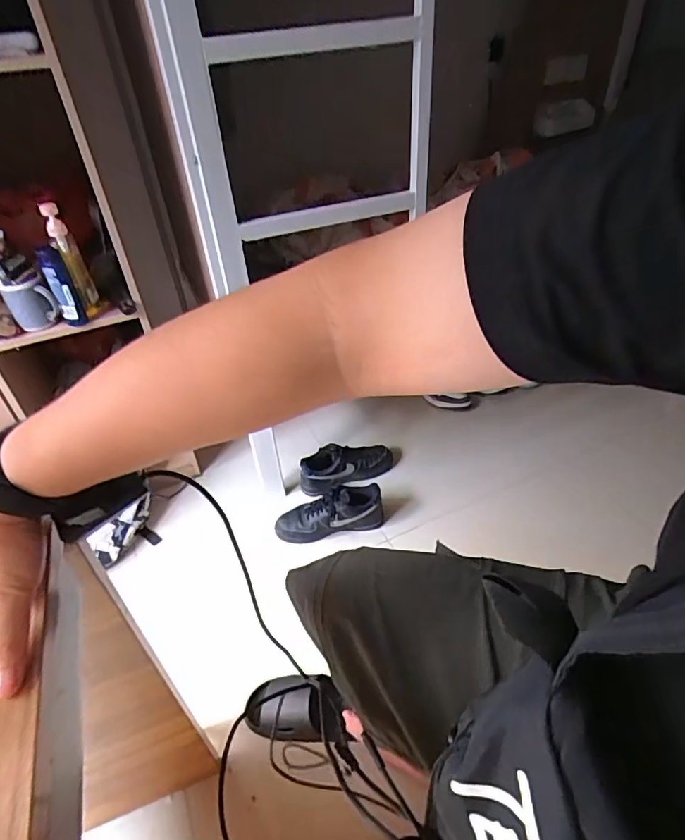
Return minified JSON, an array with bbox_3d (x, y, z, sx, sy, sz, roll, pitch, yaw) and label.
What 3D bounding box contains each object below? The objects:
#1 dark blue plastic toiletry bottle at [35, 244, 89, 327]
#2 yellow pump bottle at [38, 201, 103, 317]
[{"bbox_3d":[-0.609,-0.289,1.094,0.047,0.166,0.048,-25,44,-24],"label":"dark blue plastic toiletry bottle"},{"bbox_3d":[-0.591,-0.350,1.106,0.061,0.231,0.056,-25,44,-24],"label":"yellow pump bottle"}]

